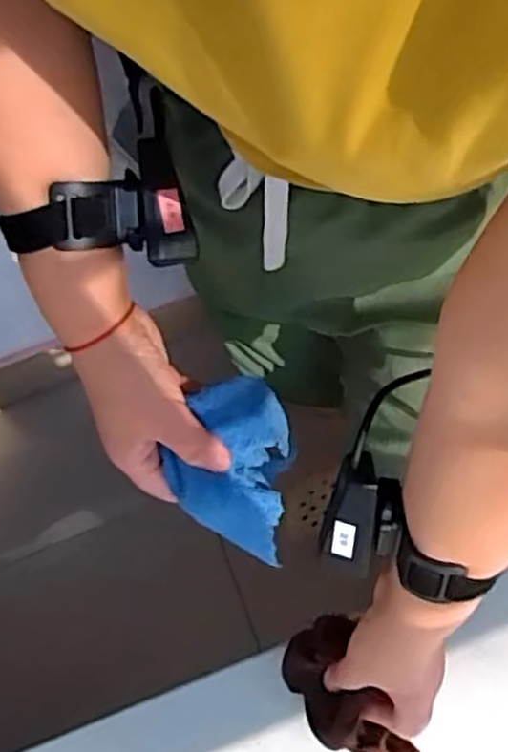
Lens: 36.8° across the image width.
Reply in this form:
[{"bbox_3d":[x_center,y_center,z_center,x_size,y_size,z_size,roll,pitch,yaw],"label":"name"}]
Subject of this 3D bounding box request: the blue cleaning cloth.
[{"bbox_3d":[-0.011,0.058,0.473,0.078,0.025,0.111,8,87,-25],"label":"blue cleaning cloth"}]

